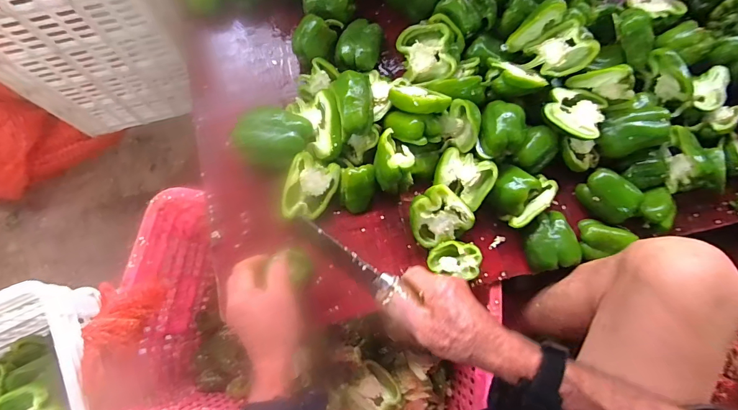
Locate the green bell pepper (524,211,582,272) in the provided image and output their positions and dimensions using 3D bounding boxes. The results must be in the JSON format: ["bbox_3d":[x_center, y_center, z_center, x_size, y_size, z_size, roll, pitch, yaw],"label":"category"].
[{"bbox_3d":[0.256,0.052,0.552,0.070,0.030,0.076,-17,77,-5],"label":"green bell pepper"}]

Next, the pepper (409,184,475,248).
[{"bbox_3d":[0.097,0.016,0.545,0.079,0.026,0.079,-35,103,10],"label":"pepper"}]

